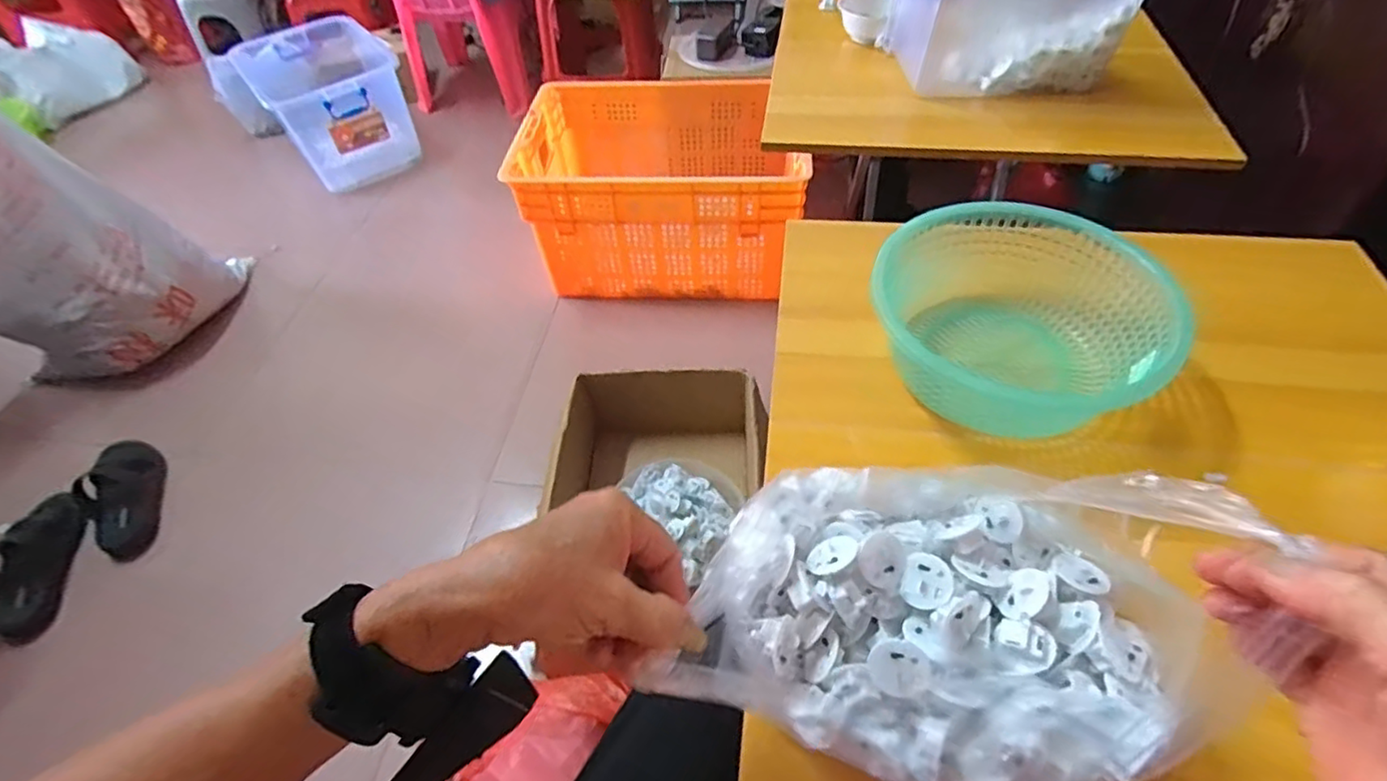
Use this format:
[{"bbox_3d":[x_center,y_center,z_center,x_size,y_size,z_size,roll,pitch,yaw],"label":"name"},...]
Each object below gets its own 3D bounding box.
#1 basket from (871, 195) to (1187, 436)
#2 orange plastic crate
[{"bbox_3d":[0.279,-0.059,0.565,0.225,0.097,0.210,23,56,21],"label":"basket"},{"bbox_3d":[-0.058,-0.448,1.410,0.553,0.302,0.395,2,51,6],"label":"orange plastic crate"}]

